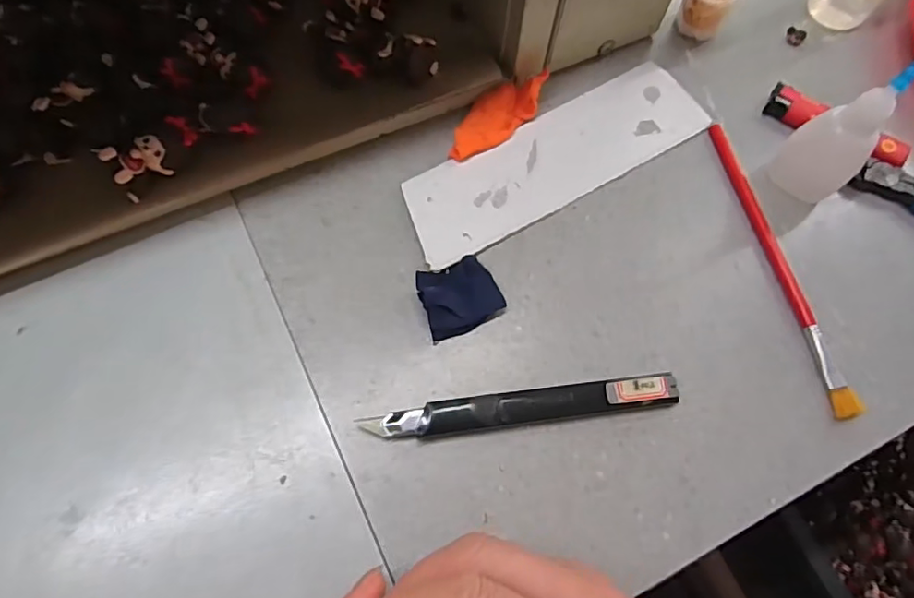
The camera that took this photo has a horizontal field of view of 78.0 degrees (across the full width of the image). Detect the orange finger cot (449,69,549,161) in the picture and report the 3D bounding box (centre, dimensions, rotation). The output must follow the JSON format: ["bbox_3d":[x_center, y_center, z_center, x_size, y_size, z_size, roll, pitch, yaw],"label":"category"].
[{"bbox_3d":[0.022,-0.104,0.314,0.026,0.015,0.070,43,73,13],"label":"orange finger cot"}]

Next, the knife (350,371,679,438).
[{"bbox_3d":[0.031,0.050,0.259,0.142,0.012,0.015,-6,69,-5],"label":"knife"}]

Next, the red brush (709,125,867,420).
[{"bbox_3d":[0.168,-0.021,0.296,0.015,0.008,0.168,-12,70,-7],"label":"red brush"}]

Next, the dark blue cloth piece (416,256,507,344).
[{"bbox_3d":[0.001,-0.002,0.276,0.038,0.015,0.032,-24,72,-11],"label":"dark blue cloth piece"}]

